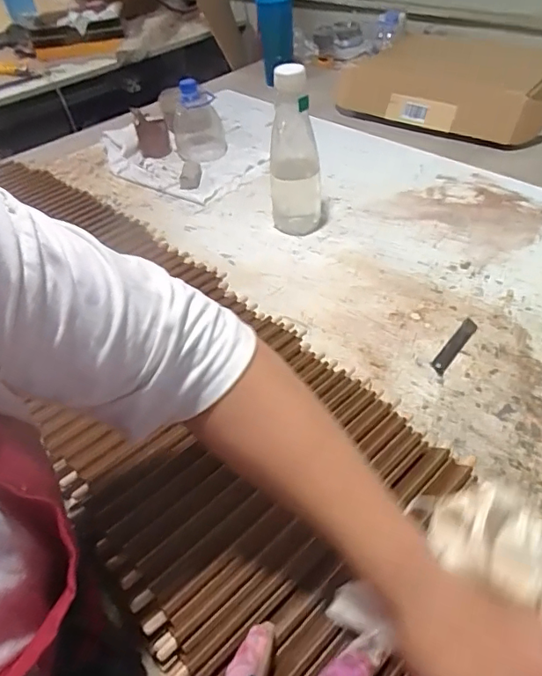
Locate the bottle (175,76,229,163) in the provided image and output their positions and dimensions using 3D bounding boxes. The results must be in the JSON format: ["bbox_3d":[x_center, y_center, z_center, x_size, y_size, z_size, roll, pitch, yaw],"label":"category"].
[{"bbox_3d":[-0.147,-0.428,0.963,0.099,0.131,0.098,-8,45,-1],"label":"bottle"}]

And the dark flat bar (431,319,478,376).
[{"bbox_3d":[0.215,0.008,0.576,0.017,0.004,0.099,29,54,29],"label":"dark flat bar"}]

